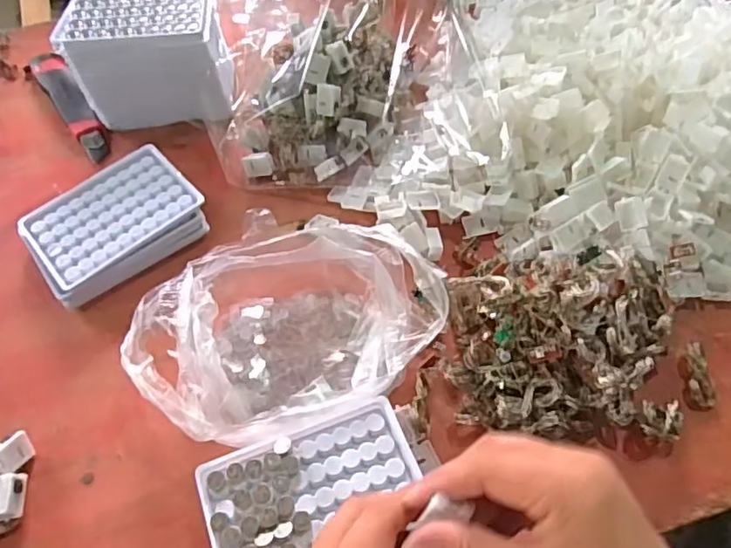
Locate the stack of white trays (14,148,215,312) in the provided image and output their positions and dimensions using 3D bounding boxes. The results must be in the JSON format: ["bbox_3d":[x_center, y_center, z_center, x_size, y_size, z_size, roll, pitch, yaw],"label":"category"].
[{"bbox_3d":[-0.212,-0.042,0.501,0.133,0.032,0.100,-35,62,-20],"label":"stack of white trays"}]

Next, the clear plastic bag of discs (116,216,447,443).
[{"bbox_3d":[-0.056,0.035,0.428,0.216,0.057,0.157,-25,59,-15],"label":"clear plastic bag of discs"}]

